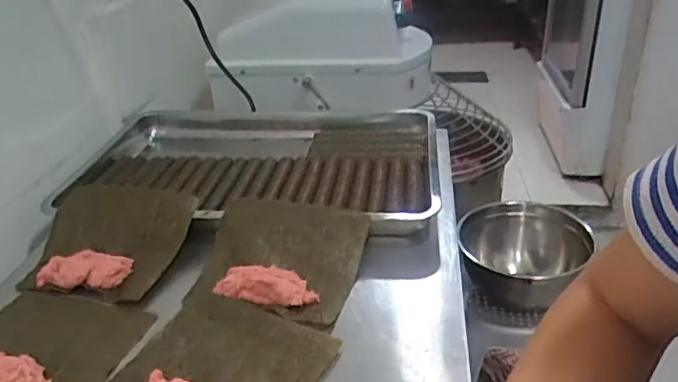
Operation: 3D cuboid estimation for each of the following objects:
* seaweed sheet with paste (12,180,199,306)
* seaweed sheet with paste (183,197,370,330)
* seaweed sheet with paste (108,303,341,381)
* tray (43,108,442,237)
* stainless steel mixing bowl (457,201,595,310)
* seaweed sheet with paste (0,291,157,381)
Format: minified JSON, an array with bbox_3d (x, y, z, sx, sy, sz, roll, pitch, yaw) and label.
[{"bbox_3d":[-0.317,0.062,0.789,0.195,0.066,0.180,6,31,16],"label":"seaweed sheet with paste"},{"bbox_3d":[-0.079,0.084,0.738,0.201,0.052,0.177,7,31,17],"label":"seaweed sheet with paste"},{"bbox_3d":[-0.131,0.181,0.592,0.206,0.032,0.183,13,34,27],"label":"seaweed sheet with paste"},{"bbox_3d":[-0.157,-0.036,1.004,0.634,0.096,0.418,0,30,7],"label":"tray"},{"bbox_3d":[0.395,0.154,1.220,0.245,0.146,0.248,-1,30,4],"label":"stainless steel mixing bowl"},{"bbox_3d":[-0.344,0.171,0.638,0.202,0.031,0.183,7,31,18],"label":"seaweed sheet with paste"}]

